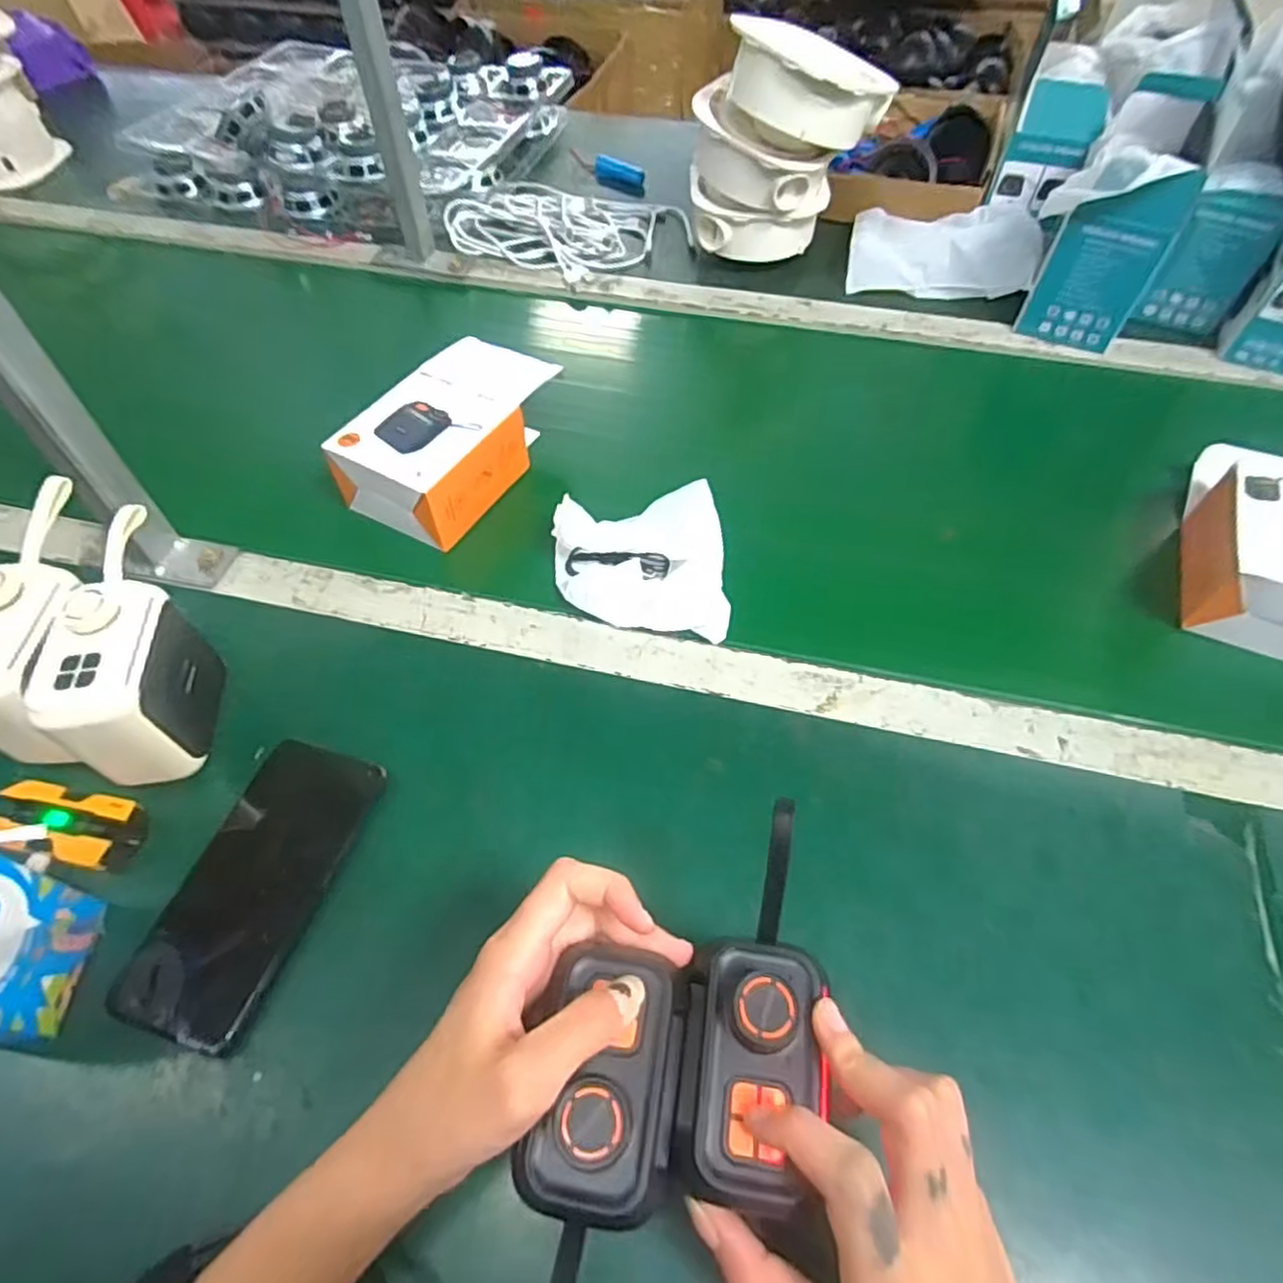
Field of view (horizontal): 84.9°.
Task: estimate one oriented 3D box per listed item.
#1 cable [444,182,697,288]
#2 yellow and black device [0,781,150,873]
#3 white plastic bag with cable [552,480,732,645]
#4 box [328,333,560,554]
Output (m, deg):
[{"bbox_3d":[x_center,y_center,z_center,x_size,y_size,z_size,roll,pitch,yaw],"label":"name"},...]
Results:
[{"bbox_3d":[-0.078,-0.464,0.780,0.240,0.026,0.182,21,56,13],"label":"cable"},{"bbox_3d":[-0.320,0.102,0.389,0.078,0.022,0.039,7,55,5],"label":"yellow and black device"},{"bbox_3d":[-0.002,-0.055,0.485,0.117,0.044,0.097,-2,55,-1],"label":"white plastic bag with cable"},{"bbox_3d":[-0.147,-0.161,0.551,0.096,0.058,0.164,25,59,17],"label":"box"}]

